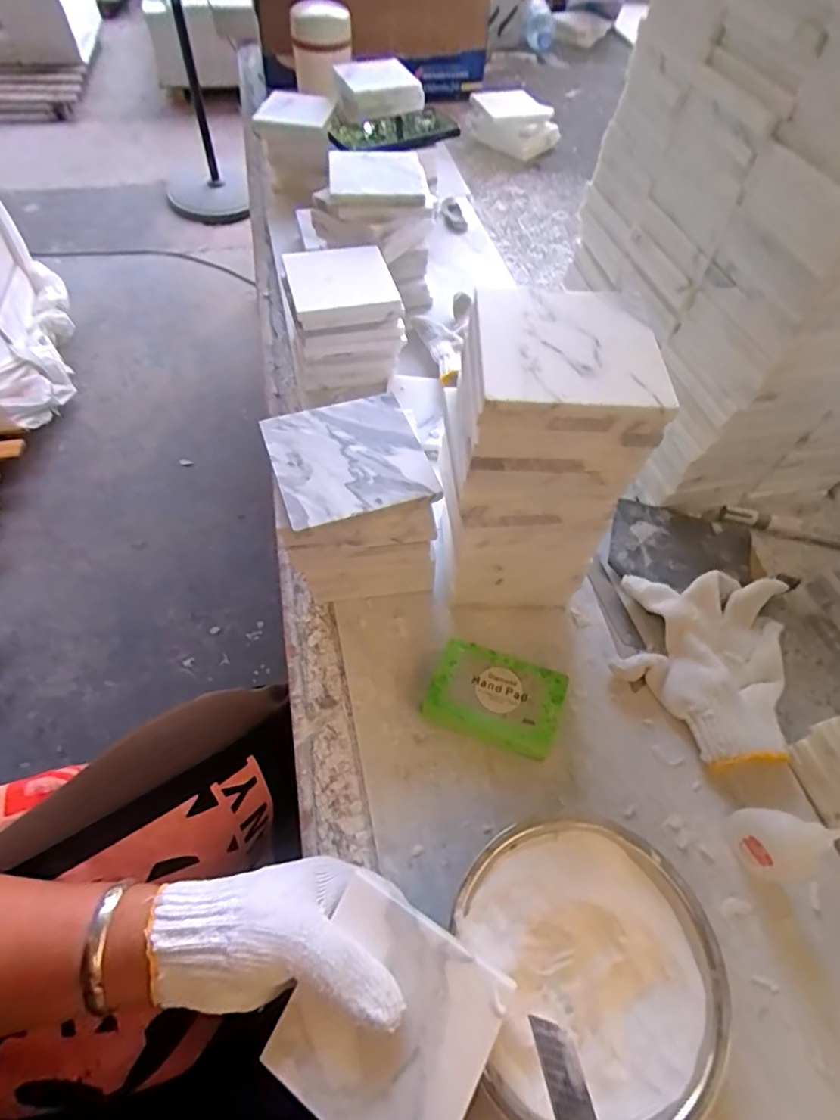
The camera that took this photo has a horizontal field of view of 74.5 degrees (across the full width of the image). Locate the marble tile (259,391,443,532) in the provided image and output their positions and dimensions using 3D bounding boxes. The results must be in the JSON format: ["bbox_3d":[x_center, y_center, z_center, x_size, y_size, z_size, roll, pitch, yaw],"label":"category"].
[{"bbox_3d":[-0.049,-0.072,0.378,0.099,0.006,0.101,-17,62,-13],"label":"marble tile"}]

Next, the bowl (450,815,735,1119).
[{"bbox_3d":[0.095,0.228,0.316,0.135,0.037,0.145,1,60,-3],"label":"bowl"}]

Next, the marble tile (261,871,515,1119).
[{"bbox_3d":[-0.017,0.238,0.281,0.097,0.004,0.102,23,74,22],"label":"marble tile"}]

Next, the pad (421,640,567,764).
[{"bbox_3d":[0.054,0.102,0.406,0.092,0.031,0.064,18,61,7],"label":"pad"}]

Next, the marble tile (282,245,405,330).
[{"bbox_3d":[-0.078,-0.274,0.544,0.097,0.018,0.104,-13,62,-11],"label":"marble tile"}]

